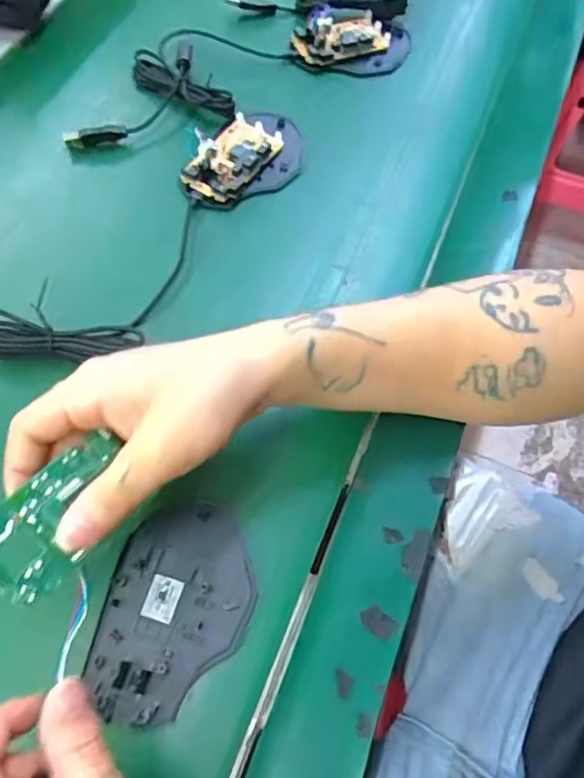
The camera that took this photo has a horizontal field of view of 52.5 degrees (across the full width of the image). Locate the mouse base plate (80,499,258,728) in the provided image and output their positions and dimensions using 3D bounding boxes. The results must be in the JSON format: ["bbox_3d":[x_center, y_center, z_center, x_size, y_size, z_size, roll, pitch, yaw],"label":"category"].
[{"bbox_3d":[-0.059,0.112,0.306,0.071,0.006,0.109,14,63,4],"label":"mouse base plate"}]

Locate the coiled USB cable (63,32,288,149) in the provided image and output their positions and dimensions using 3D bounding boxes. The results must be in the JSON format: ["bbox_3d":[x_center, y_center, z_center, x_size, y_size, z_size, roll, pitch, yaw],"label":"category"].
[{"bbox_3d":[-0.090,-0.246,0.481,0.104,0.016,0.176,23,64,9],"label":"coiled USB cable"}]

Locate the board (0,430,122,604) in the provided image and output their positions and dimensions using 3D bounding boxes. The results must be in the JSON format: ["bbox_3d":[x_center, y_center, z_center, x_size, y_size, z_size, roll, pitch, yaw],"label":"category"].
[{"bbox_3d":[-0.105,0.057,0.268,0.075,0.004,0.044,-41,95,-34],"label":"board"}]

